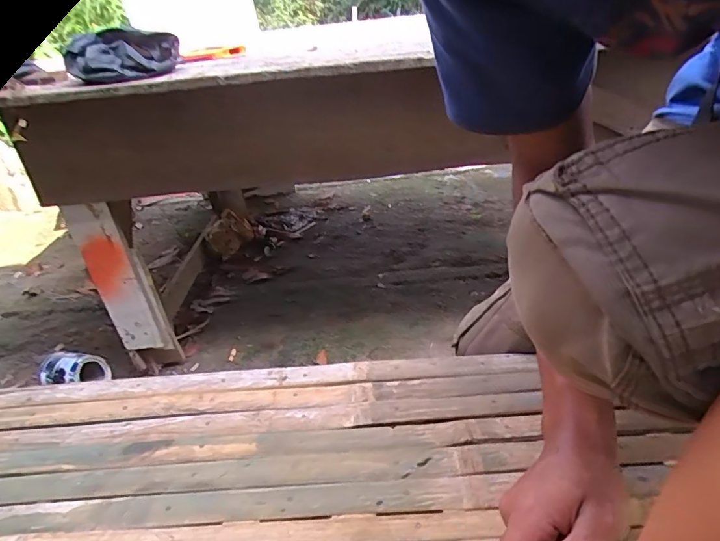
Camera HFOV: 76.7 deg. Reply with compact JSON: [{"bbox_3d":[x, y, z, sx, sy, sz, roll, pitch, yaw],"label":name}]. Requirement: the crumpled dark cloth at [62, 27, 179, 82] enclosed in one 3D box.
[{"bbox_3d":[-0.435,-0.400,0.838,0.199,0.071,0.195,-17,33,-18],"label":"crumpled dark cloth"}]

